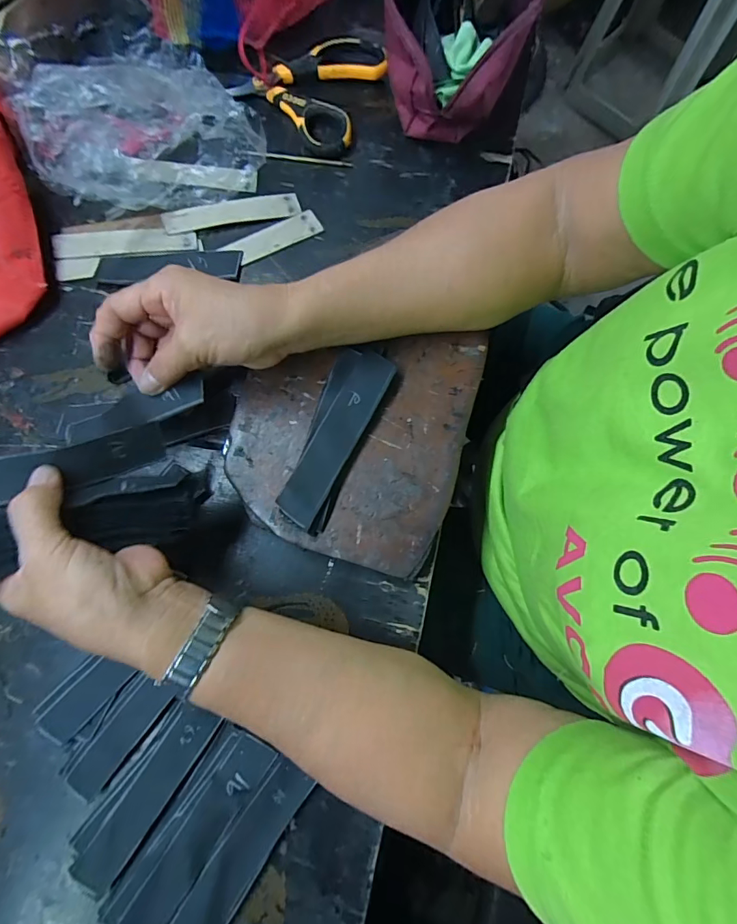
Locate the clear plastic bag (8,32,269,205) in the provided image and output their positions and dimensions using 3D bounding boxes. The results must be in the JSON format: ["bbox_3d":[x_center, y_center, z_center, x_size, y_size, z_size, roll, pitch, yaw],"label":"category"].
[{"bbox_3d":[-0.197,-0.282,0.377,0.206,0.060,0.106,-7,78,-3],"label":"clear plastic bag"}]

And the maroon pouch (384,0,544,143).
[{"bbox_3d":[0.082,-0.395,0.400,0.129,0.075,0.184,22,78,3],"label":"maroon pouch"}]

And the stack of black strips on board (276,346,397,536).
[{"bbox_3d":[-0.025,-0.020,0.323,0.043,0.014,0.139,23,78,4],"label":"stack of black strips on board"}]

